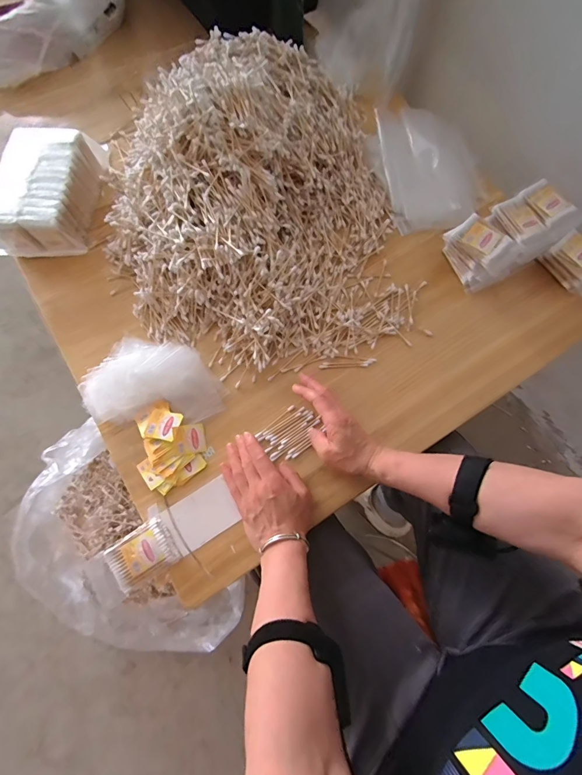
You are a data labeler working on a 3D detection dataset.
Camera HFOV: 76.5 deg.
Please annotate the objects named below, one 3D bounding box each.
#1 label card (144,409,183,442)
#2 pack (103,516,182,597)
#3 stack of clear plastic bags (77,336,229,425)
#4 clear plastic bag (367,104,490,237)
[{"bbox_3d":[-0.167,0.048,0.482,0.039,0.005,0.039,13,61,8],"label":"label card"},{"bbox_3d":[-0.179,0.201,0.445,0.074,0.015,0.056,-34,74,-12],"label":"pack"},{"bbox_3d":[-0.188,-0.010,0.506,0.185,0.029,0.112,1,70,0],"label":"stack of clear plastic bags"},{"bbox_3d":[0.214,-0.347,0.585,0.147,0.061,0.218,-17,71,-7],"label":"clear plastic bag"}]

